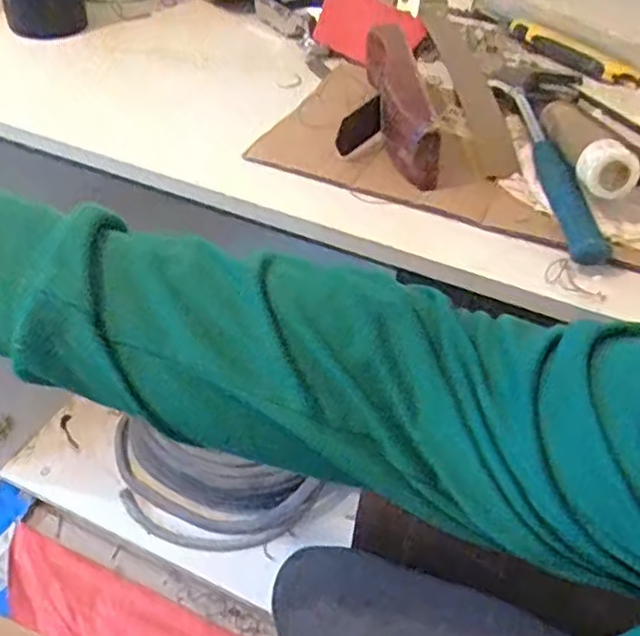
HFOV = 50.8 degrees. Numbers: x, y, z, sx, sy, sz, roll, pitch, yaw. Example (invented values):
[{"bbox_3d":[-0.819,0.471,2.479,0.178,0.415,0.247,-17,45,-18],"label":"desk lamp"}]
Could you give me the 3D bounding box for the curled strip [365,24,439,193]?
[{"bbox_3d":[0.062,-0.186,0.551,0.033,0.062,0.198,-1,43,-6],"label":"curled strip"}]

